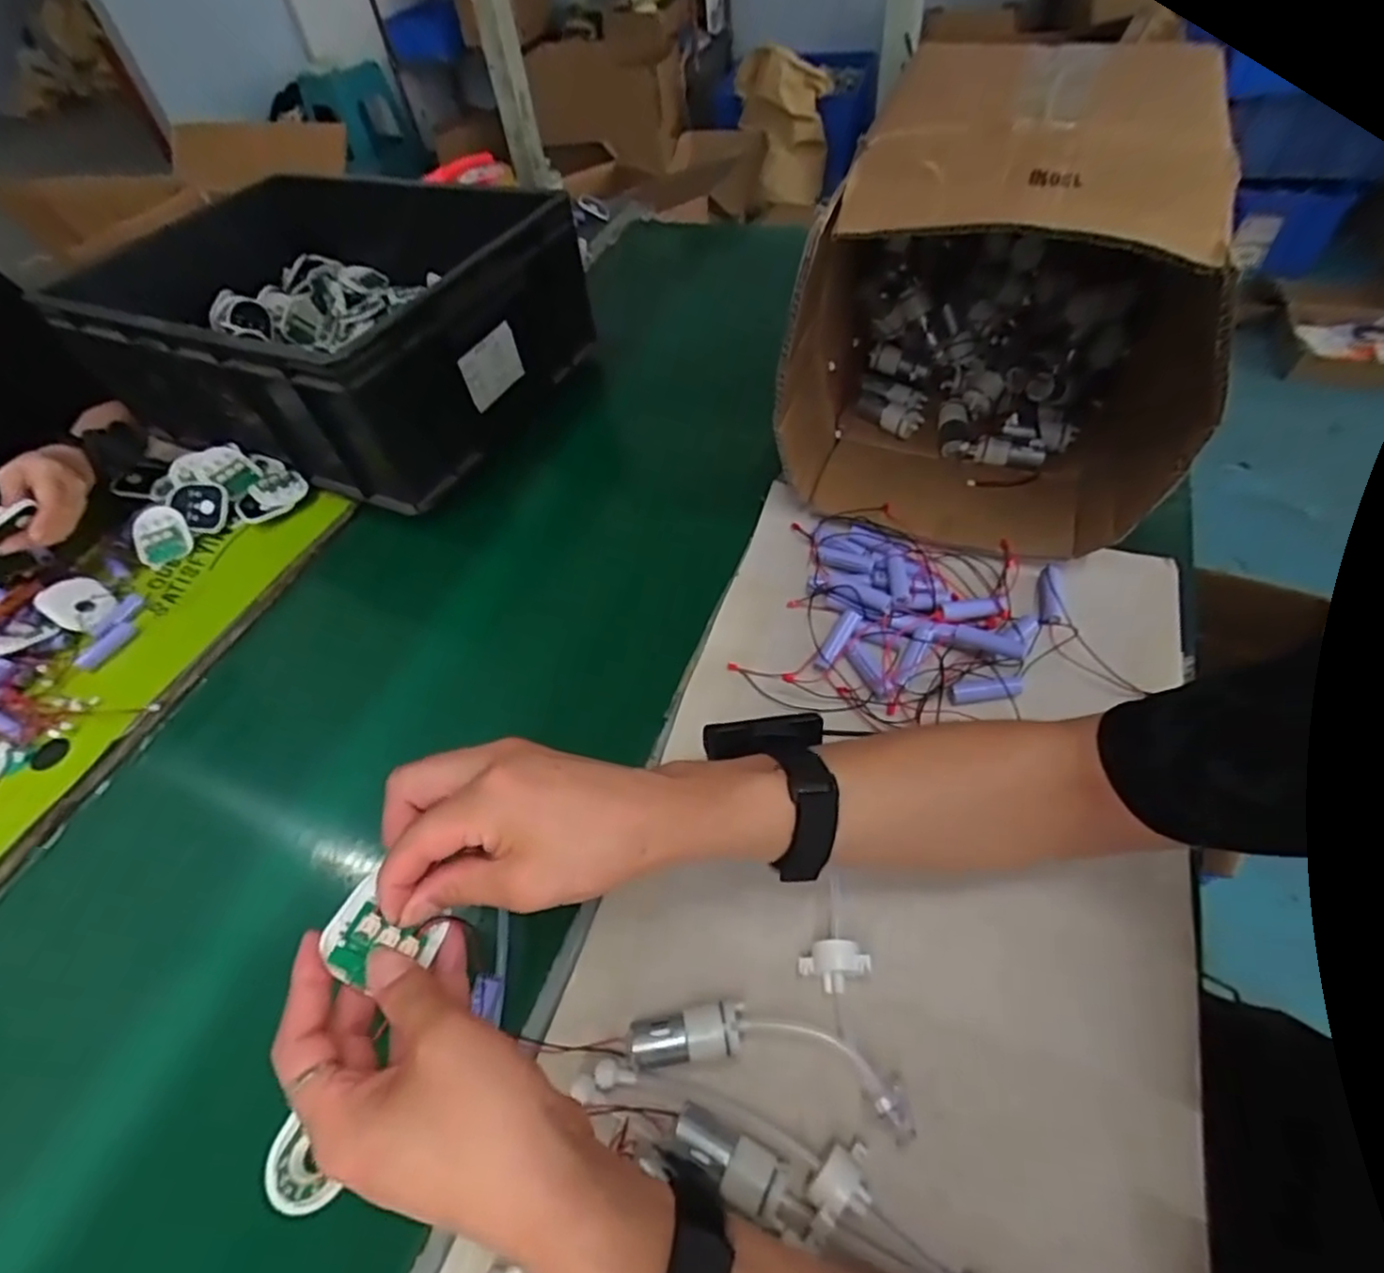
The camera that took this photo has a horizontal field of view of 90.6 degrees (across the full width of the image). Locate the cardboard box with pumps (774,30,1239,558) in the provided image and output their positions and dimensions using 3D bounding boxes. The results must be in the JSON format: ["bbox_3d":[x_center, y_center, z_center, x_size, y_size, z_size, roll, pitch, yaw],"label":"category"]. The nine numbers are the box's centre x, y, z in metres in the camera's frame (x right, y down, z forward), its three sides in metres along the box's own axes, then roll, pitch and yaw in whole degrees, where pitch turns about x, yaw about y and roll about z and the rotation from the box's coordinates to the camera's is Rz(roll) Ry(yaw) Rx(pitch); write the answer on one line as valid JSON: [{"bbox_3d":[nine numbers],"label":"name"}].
[{"bbox_3d":[0.229,-0.246,0.528,0.267,0.270,0.248,14,55,16],"label":"cardboard box with pumps"}]

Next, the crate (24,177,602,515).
[{"bbox_3d":[-0.386,-0.351,0.755,0.487,0.178,0.356,19,57,20],"label":"crate"}]

